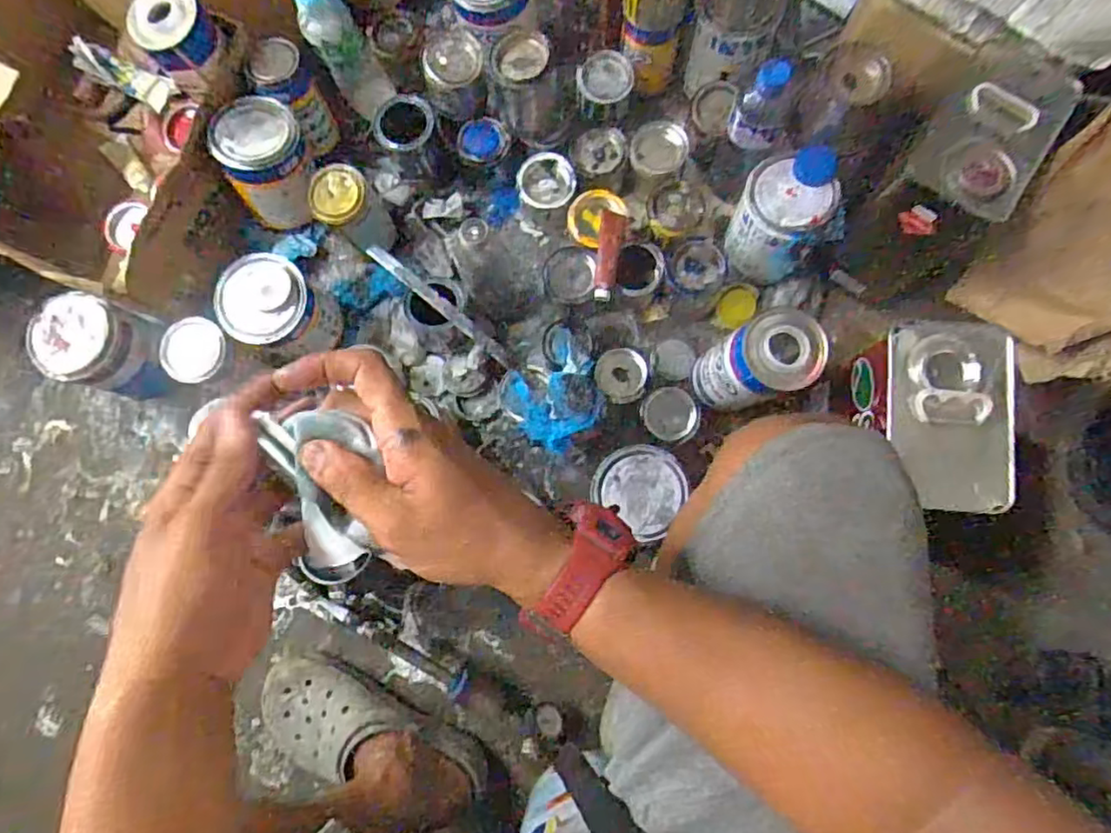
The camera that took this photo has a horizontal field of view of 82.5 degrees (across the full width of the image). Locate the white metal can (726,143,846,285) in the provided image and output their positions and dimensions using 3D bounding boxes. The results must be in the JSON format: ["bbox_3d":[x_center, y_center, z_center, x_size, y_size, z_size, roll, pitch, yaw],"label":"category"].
[{"bbox_3d":[0.266,-0.227,0.760,0.100,0.136,0.115,-9,81,1],"label":"white metal can"}]

